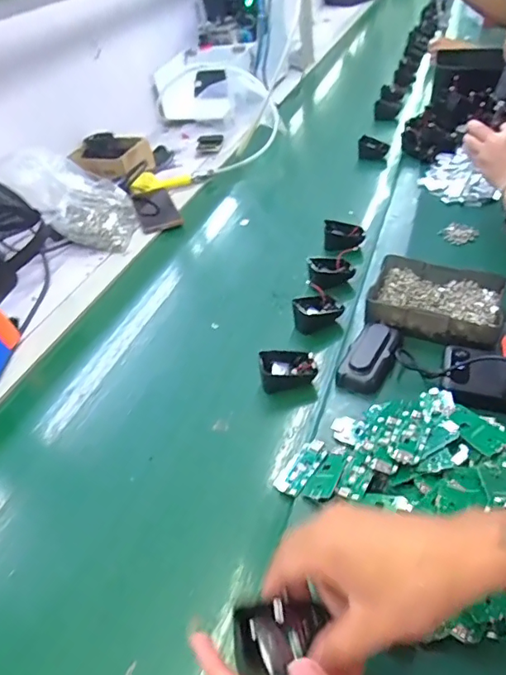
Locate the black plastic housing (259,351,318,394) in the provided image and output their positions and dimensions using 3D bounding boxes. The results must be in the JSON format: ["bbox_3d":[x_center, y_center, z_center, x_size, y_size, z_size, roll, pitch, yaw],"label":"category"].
[{"bbox_3d":[0.041,0.038,0.590,0.065,0.031,0.045,-9,40,1],"label":"black plastic housing"}]

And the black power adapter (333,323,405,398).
[{"bbox_3d":[0.141,0.021,0.590,0.056,0.024,0.110,13,45,25],"label":"black power adapter"}]

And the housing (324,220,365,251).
[{"bbox_3d":[0.149,-0.169,0.805,0.063,0.027,0.051,0,41,11],"label":"housing"}]

